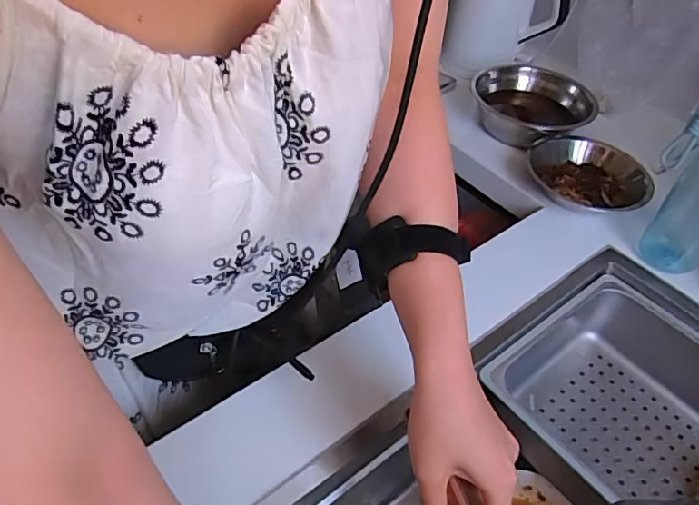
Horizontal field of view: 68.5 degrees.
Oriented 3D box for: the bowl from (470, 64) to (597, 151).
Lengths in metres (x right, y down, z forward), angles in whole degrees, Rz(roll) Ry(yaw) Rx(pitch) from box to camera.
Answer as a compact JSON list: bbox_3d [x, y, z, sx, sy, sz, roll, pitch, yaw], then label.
[{"bbox_3d":[0.285,-0.237,0.815,0.158,0.052,0.149,1,47,-2],"label":"bowl"}]

